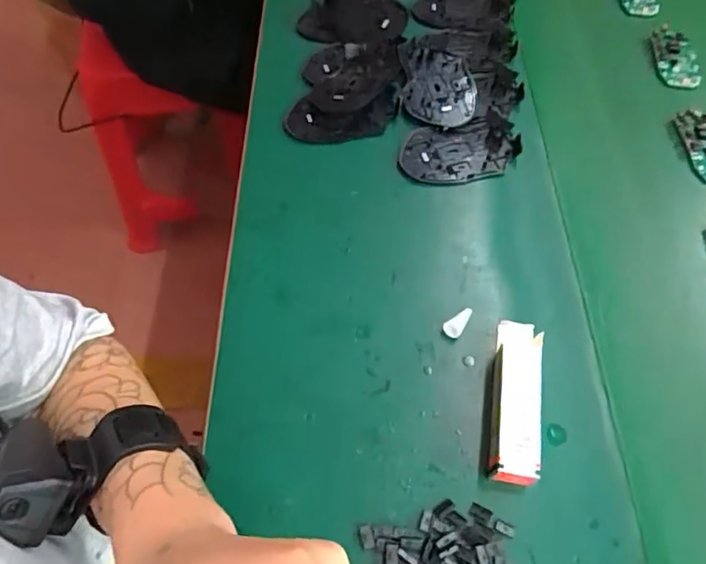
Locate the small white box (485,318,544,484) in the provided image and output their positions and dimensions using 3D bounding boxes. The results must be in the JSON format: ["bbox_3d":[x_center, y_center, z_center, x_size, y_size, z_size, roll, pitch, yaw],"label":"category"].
[{"bbox_3d":[0.117,0.082,0.386,0.031,0.032,0.120,12,61,5],"label":"small white box"}]

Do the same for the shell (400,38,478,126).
[{"bbox_3d":[0.089,-0.209,0.561,0.073,0.016,0.109,-1,60,-3],"label":"shell"}]

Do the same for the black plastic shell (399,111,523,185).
[{"bbox_3d":[0.104,-0.129,0.522,0.115,0.009,0.073,-10,61,-7],"label":"black plastic shell"}]

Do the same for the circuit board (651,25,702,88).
[{"bbox_3d":[0.367,-0.257,0.608,0.044,0.015,0.078,3,60,0],"label":"circuit board"}]

